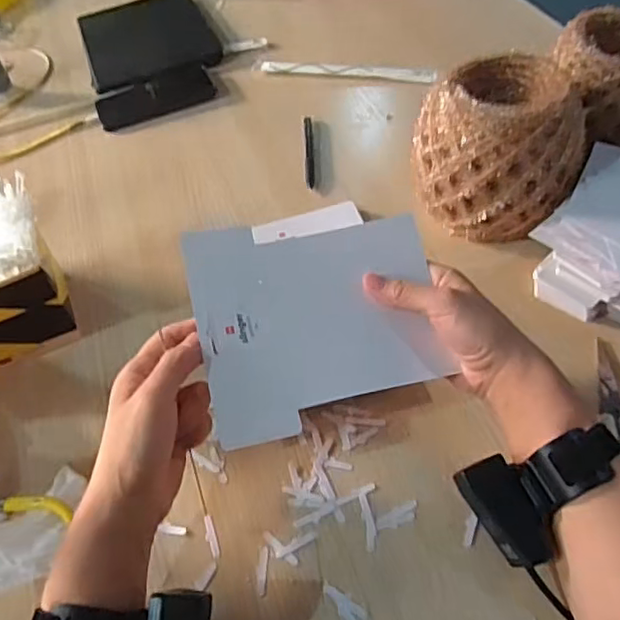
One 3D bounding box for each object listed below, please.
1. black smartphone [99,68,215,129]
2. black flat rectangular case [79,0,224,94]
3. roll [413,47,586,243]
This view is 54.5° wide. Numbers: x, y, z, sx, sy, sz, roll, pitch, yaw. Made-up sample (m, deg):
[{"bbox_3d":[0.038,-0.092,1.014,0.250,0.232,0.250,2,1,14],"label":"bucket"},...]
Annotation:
[{"bbox_3d":[-0.209,-0.290,0.818,0.158,0.010,0.070,-23,52,-13],"label":"black smartphone"},{"bbox_3d":[-0.247,-0.415,0.917,0.188,0.025,0.240,-18,51,-9],"label":"black flat rectangular case"},{"bbox_3d":[0.180,-0.141,0.574,0.124,0.140,0.127,-3,51,4],"label":"roll"}]

